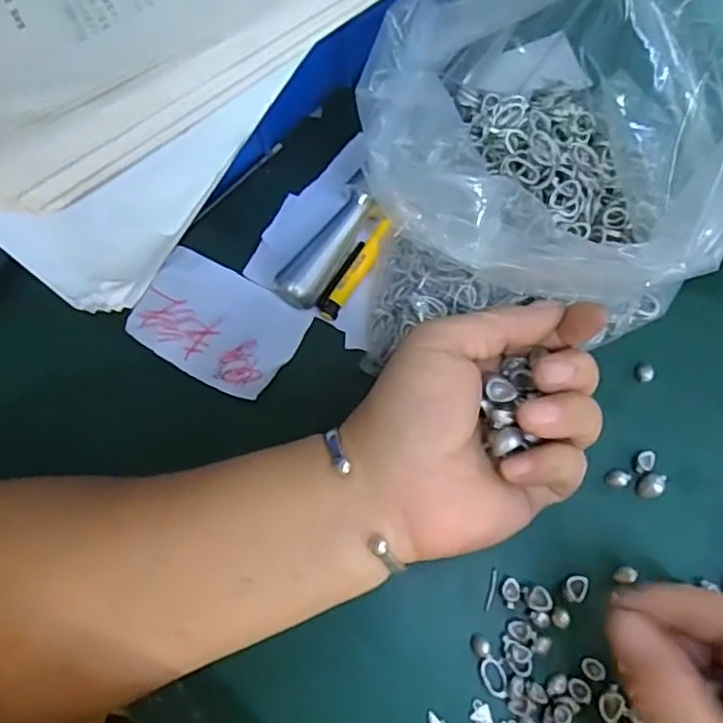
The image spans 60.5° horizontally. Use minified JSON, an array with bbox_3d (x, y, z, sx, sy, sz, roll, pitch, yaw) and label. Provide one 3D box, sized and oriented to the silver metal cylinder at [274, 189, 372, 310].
[{"bbox_3d":[-0.015,-0.052,0.292,0.019,0.017,0.062,36,80,6],"label":"silver metal cylinder"}]

